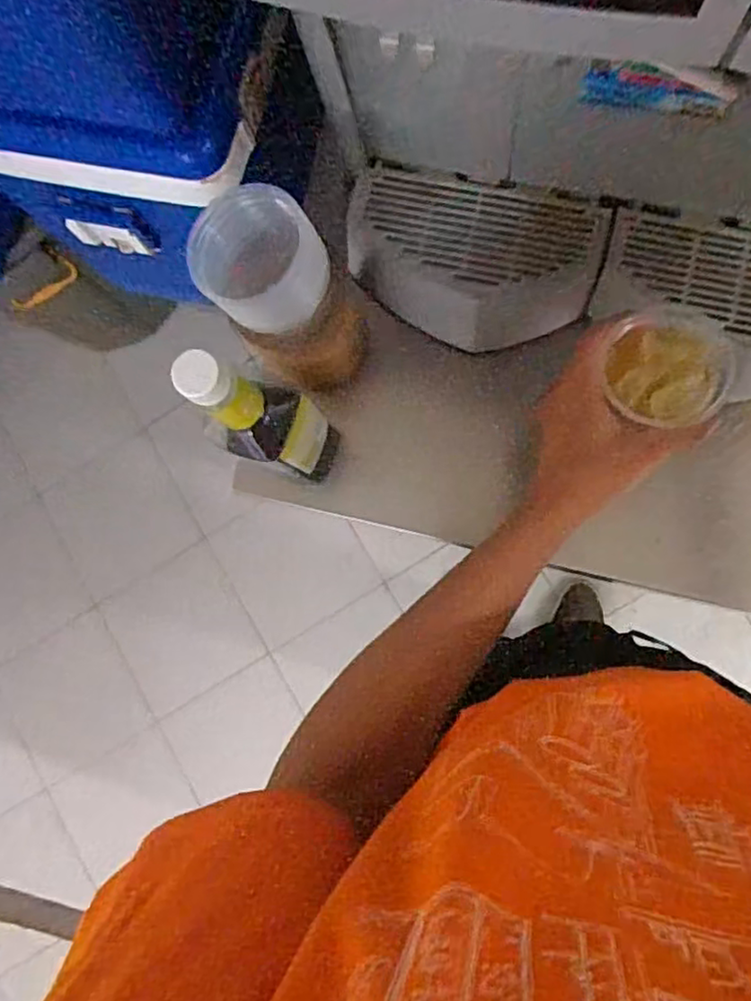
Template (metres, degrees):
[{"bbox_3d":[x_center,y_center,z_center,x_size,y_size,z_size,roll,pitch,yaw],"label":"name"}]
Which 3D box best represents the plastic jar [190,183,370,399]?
[{"bbox_3d":[-0.067,-0.166,0.559,0.092,0.197,0.088,-1,84,7],"label":"plastic jar"}]

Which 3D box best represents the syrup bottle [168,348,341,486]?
[{"bbox_3d":[-0.078,-0.057,0.483,0.049,0.220,0.058,18,87,8],"label":"syrup bottle"}]

